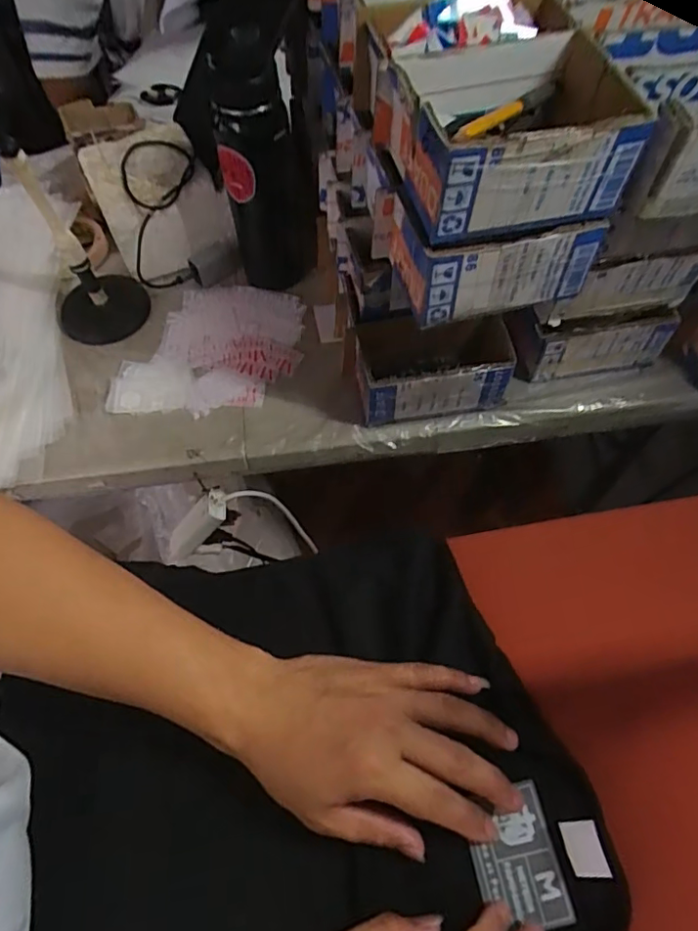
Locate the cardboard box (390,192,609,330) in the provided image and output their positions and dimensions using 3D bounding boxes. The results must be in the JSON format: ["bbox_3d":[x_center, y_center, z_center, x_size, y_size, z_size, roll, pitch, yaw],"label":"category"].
[{"bbox_3d":[0.115,-0.185,0.474,0.156,0.068,0.096,-12,61,-6],"label":"cardboard box"}]

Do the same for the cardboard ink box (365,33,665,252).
[{"bbox_3d":[0.118,-0.245,0.420,0.162,0.078,0.130,-11,61,-6],"label":"cardboard ink box"}]

